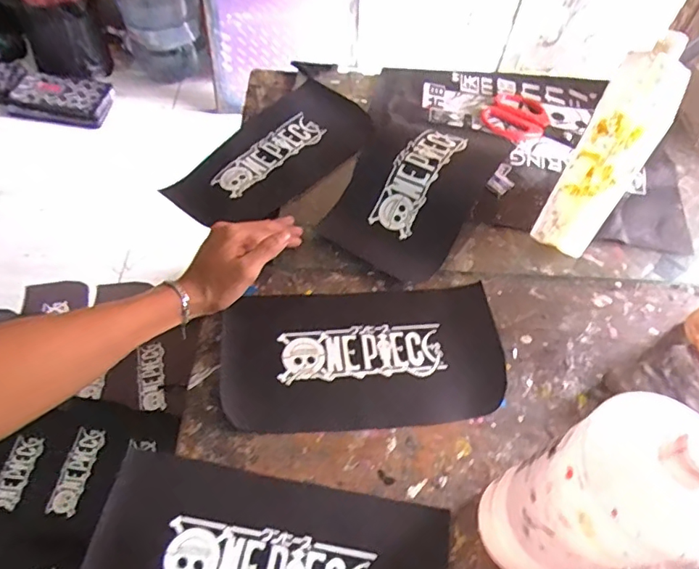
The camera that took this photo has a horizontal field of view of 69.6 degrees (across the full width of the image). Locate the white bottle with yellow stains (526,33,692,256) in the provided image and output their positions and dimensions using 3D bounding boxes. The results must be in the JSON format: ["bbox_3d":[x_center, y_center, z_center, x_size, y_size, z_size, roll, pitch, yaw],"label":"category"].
[{"bbox_3d":[0.266,-0.128,0.522,0.063,0.228,0.082,28,60,15],"label":"white bottle with yellow stains"}]

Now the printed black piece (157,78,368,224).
[{"bbox_3d":[-0.102,-0.170,0.670,0.270,0.051,0.119,-39,66,-20],"label":"printed black piece"}]

